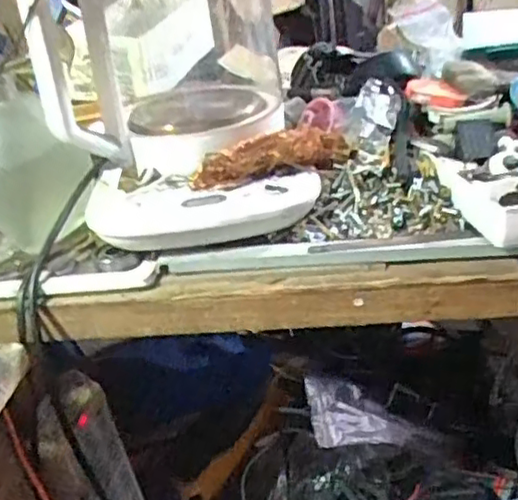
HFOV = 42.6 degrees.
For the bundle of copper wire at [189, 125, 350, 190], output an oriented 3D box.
[{"bbox_3d":[0.008,-0.071,0.495,0.118,0.024,0.026,-13,30,-8],"label":"bundle of copper wire"}]

